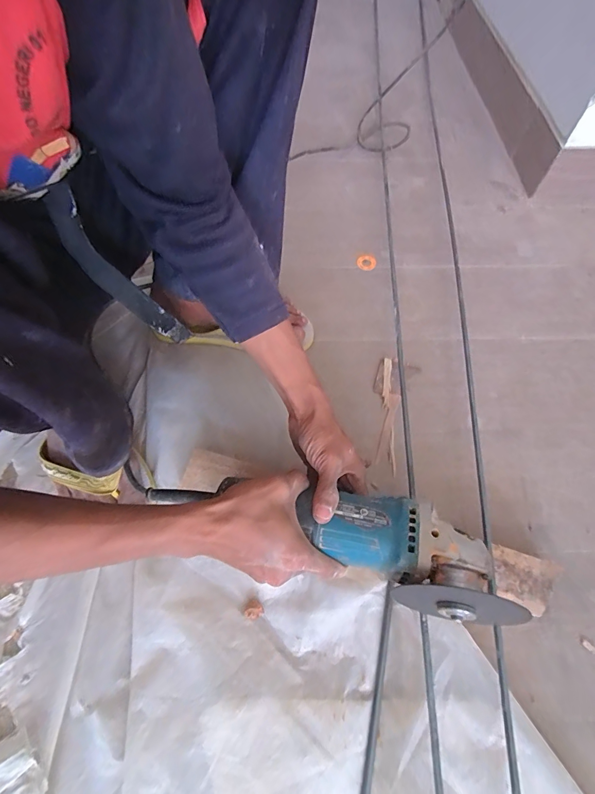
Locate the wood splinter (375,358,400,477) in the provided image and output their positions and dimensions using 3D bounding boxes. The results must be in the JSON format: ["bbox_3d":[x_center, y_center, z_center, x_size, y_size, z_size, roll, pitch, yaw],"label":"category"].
[{"bbox_3d":[0.123,0.019,0.498,0.024,0.004,0.164,1,64,18],"label":"wood splinter"}]

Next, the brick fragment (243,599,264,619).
[{"bbox_3d":[-0.046,0.219,0.382,0.019,0.009,0.017,-33,68,-17],"label":"brick fragment"}]

